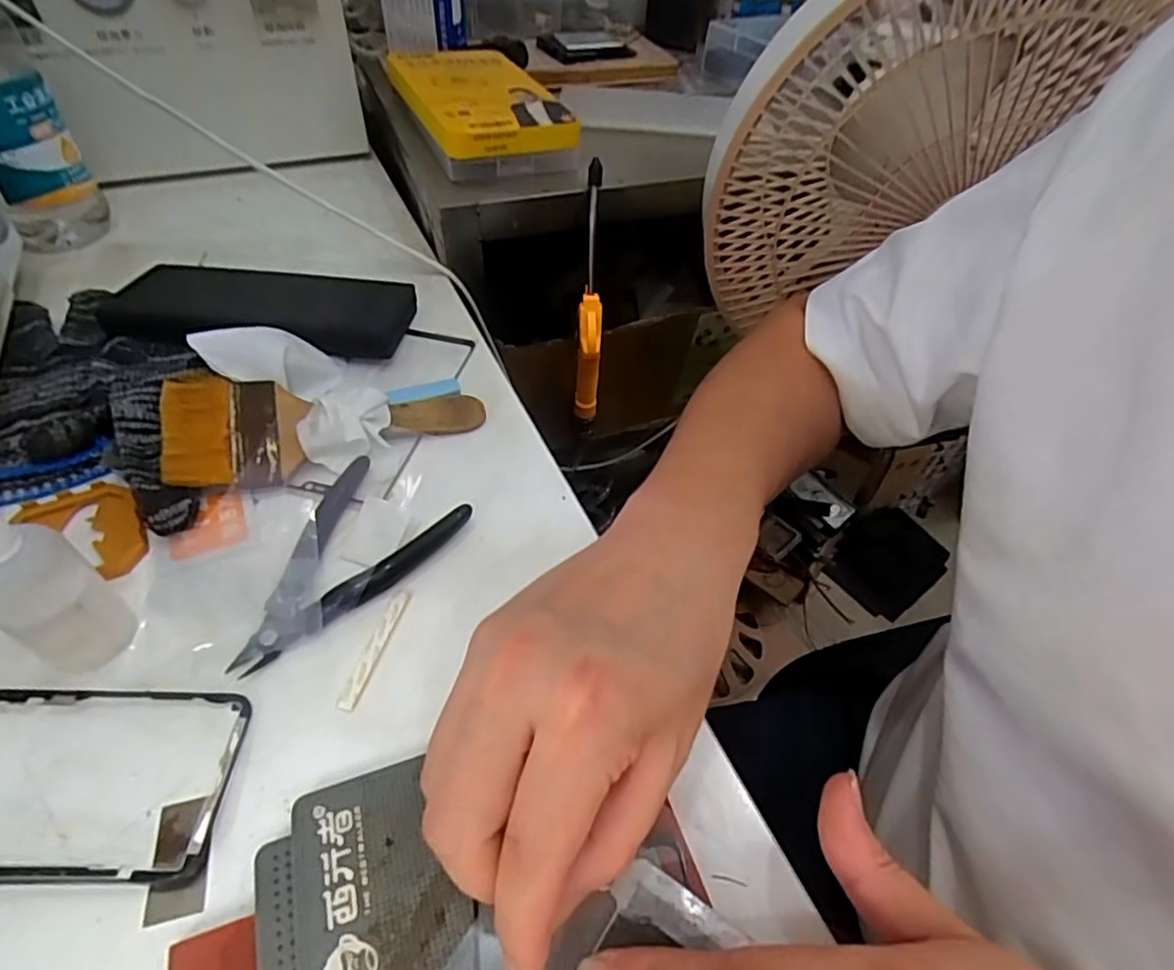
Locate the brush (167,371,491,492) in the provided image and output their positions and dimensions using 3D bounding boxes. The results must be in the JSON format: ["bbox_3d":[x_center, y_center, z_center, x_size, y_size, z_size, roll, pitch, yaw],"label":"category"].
[{"bbox_3d":[-0.138,-0.030,0.347,0.160,0.012,0.064,0,61,-17],"label":"brush"}]

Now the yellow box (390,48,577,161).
[{"bbox_3d":[-0.085,-0.316,0.518,0.107,0.024,0.183,-17,52,-20],"label":"yellow box"}]

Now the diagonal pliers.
[{"bbox_3d":[-0.123,0.035,0.300,0.074,0.014,0.116,27,51,18],"label":"diagonal pliers"}]

